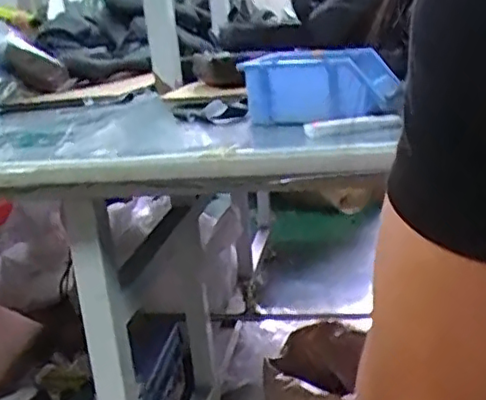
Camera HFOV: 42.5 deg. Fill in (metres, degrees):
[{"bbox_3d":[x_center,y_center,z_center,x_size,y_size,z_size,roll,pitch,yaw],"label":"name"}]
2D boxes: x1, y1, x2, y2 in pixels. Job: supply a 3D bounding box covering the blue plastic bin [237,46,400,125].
[{"bbox_3d":[0.099,-0.152,0.795,0.181,0.080,0.117,-3,17,11],"label":"blue plastic bin"}]

